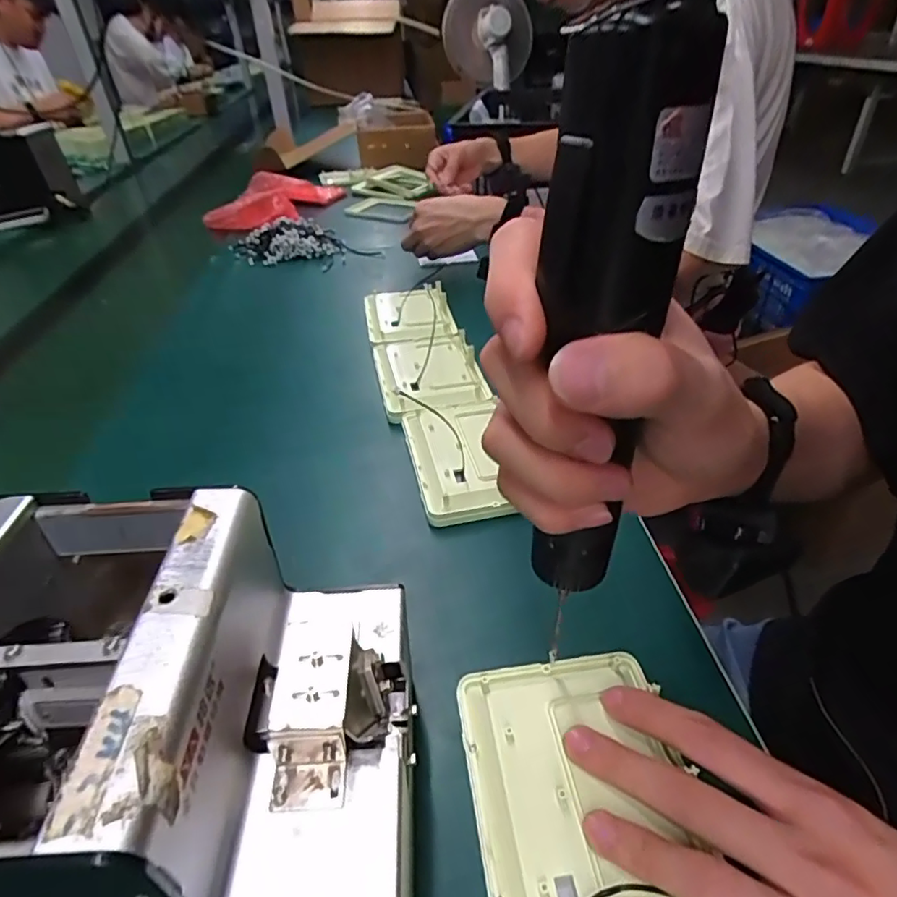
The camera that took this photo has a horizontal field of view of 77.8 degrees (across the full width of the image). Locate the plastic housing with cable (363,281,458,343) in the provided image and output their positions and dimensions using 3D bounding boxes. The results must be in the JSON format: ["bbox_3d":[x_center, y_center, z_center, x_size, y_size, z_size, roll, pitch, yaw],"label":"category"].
[{"bbox_3d":[-0.050,-0.169,0.661,0.096,0.031,0.134,-10,38,-9],"label":"plastic housing with cable"}]

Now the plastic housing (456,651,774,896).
[{"bbox_3d":[0.060,0.153,0.246,0.097,0.019,0.134,-9,38,-4],"label":"plastic housing"}]

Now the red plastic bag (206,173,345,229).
[{"bbox_3d":[-0.333,-0.497,1.082,0.136,0.059,0.303,14,41,21],"label":"red plastic bag"}]

